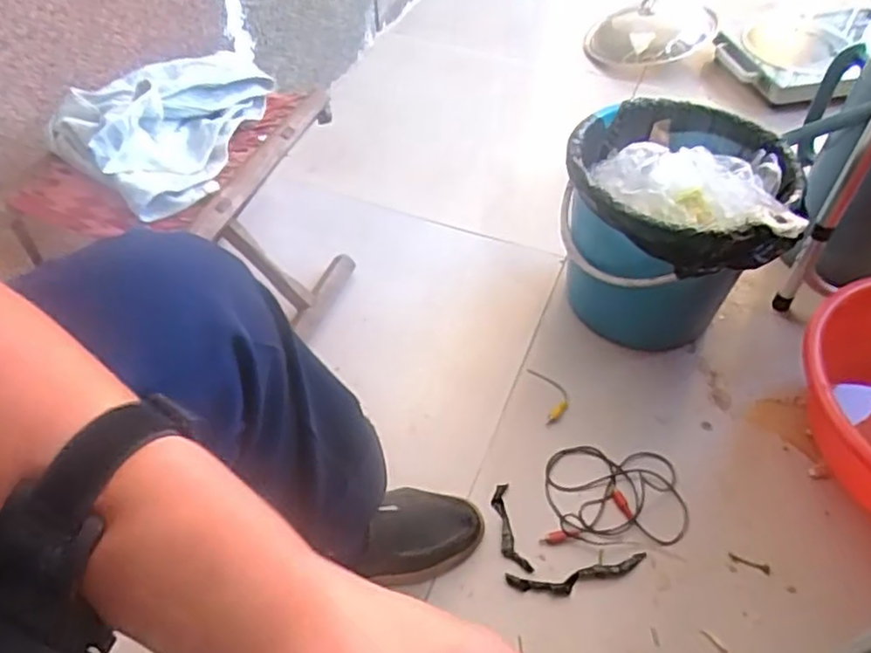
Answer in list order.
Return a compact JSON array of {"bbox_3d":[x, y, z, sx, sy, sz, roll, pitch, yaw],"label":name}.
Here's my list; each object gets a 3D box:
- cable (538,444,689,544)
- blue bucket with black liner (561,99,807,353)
[{"bbox_3d":[0.208,0.196,0.789,0.163,0.009,0.125,2,50,3],"label":"cable"},{"bbox_3d":[0.290,-0.109,0.878,0.254,0.259,0.243,8,49,7],"label":"blue bucket with black liner"}]

